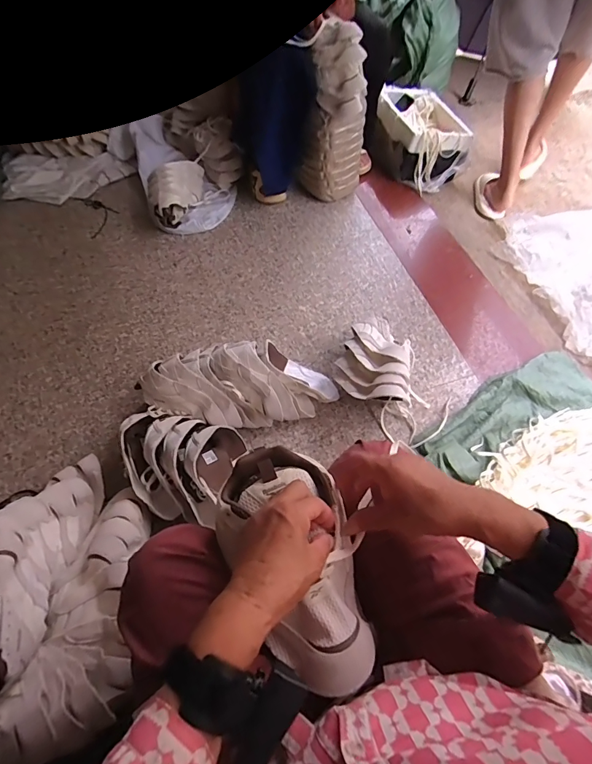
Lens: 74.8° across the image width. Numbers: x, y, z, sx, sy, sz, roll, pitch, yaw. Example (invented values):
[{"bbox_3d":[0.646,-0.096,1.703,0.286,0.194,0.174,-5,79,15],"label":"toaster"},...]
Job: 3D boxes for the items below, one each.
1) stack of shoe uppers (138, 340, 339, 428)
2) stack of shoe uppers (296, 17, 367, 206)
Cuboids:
[{"bbox_3d":[-0.123,0.011,0.911,0.439,0.168,0.198,-9,60,-6],"label":"stack of shoe uppers"},{"bbox_3d":[0.123,-0.791,1.206,0.161,0.467,0.124,17,61,10],"label":"stack of shoe uppers"}]

